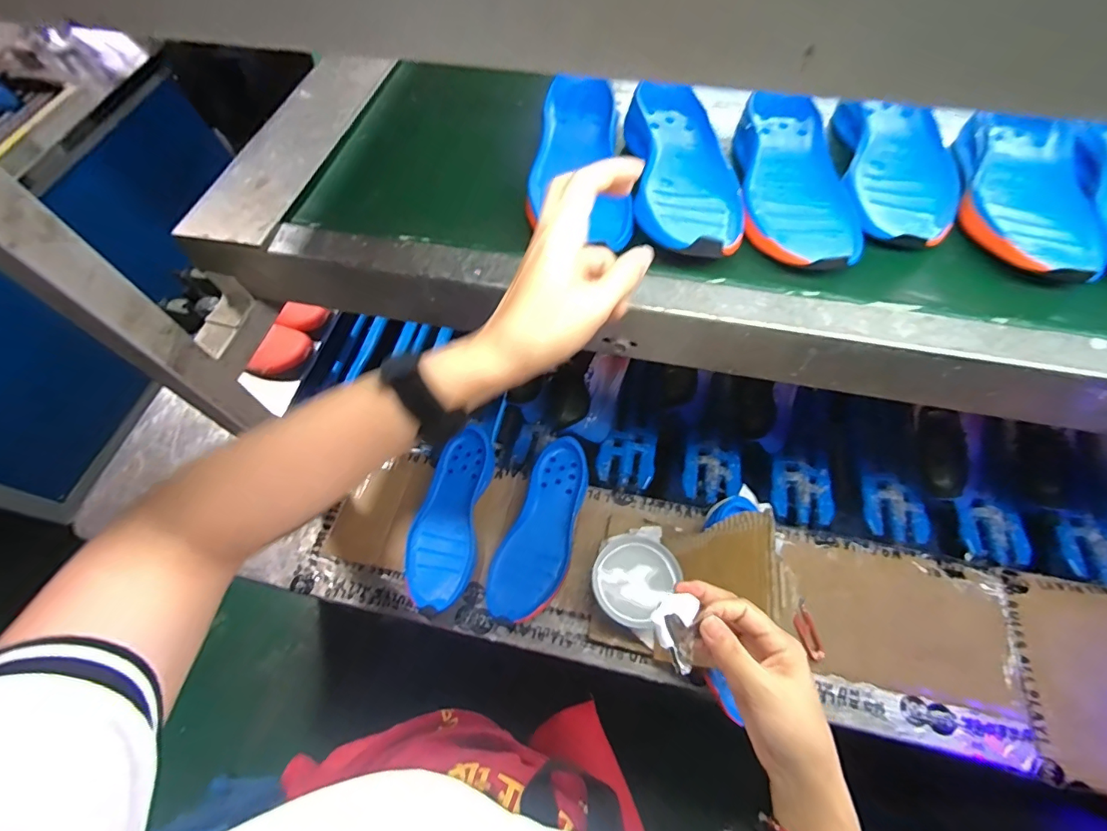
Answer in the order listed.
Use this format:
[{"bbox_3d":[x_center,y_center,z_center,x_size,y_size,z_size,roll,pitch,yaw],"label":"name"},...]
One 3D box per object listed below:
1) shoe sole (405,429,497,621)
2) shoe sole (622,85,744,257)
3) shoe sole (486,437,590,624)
[{"bbox_3d":[-0.150,0.147,0.692,0.096,0.038,0.265,7,64,5],"label":"shoe sole"},{"bbox_3d":[0.123,-0.234,0.451,0.092,0.043,0.244,0,63,1],"label":"shoe sole"},{"bbox_3d":[-0.012,0.161,0.672,0.095,0.043,0.254,20,66,11],"label":"shoe sole"}]

